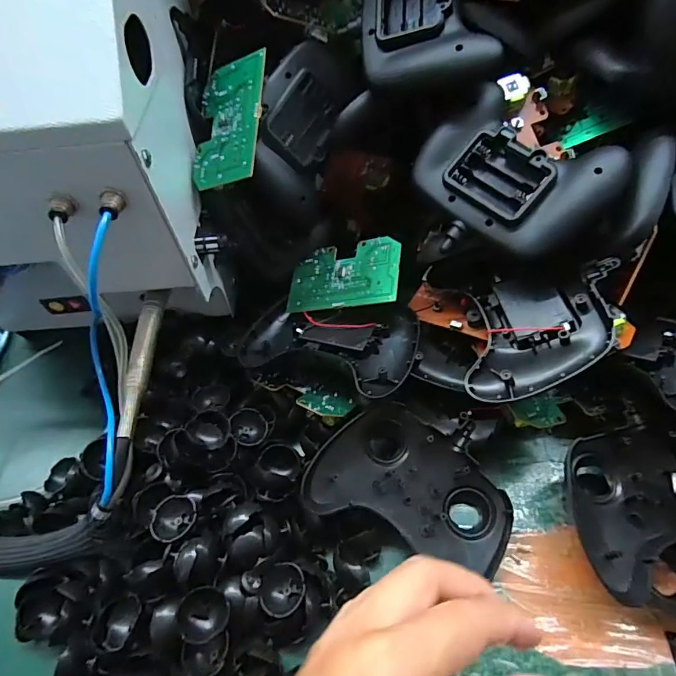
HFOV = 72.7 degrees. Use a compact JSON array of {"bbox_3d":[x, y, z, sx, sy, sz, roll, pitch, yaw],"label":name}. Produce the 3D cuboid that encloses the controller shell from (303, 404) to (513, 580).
[{"bbox_3d":[0.047,0.094,0.297,0.124,0.038,0.089,12,57,13],"label":"controller shell"}]

